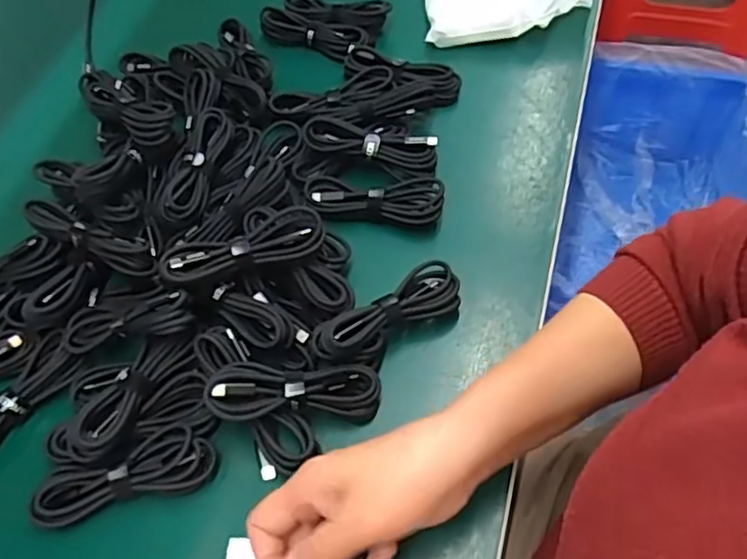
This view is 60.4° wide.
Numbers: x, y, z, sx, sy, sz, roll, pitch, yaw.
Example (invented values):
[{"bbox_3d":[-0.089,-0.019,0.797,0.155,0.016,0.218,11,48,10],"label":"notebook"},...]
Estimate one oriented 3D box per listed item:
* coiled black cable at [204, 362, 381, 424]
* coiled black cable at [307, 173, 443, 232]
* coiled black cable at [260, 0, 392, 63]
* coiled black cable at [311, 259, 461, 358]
[{"bbox_3d":[-0.050,0.073,0.414,0.110,0.026,0.035,4,56,-17],"label":"coiled black cable"},{"bbox_3d":[0.001,-0.066,0.516,0.108,0.023,0.041,6,59,8],"label":"coiled black cable"},{"bbox_3d":[-0.049,-0.256,0.641,0.116,0.026,0.064,15,60,13],"label":"coiled black cable"},{"bbox_3d":[0.011,0.022,0.440,0.112,0.023,0.036,-25,58,-28],"label":"coiled black cable"}]

